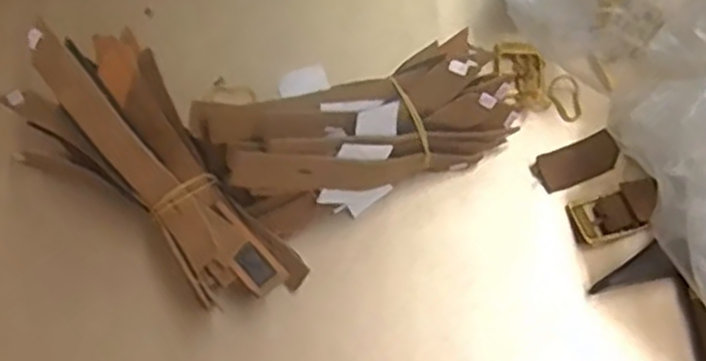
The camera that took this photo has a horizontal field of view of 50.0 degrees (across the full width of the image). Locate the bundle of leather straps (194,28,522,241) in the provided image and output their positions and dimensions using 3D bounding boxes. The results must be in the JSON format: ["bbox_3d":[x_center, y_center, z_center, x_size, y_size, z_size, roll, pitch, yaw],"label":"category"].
[{"bbox_3d":[0.006,-0.024,0.339,0.138,0.062,0.061,-17,72,-6],"label":"bundle of leather straps"}]

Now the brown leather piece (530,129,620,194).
[{"bbox_3d":[0.109,-0.009,0.367,0.043,0.004,0.019,-22,73,-7],"label":"brown leather piece"}]

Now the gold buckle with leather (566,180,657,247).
[{"bbox_3d":[0.124,0.014,0.354,0.040,0.012,0.023,-19,72,-6],"label":"gold buckle with leather"}]

